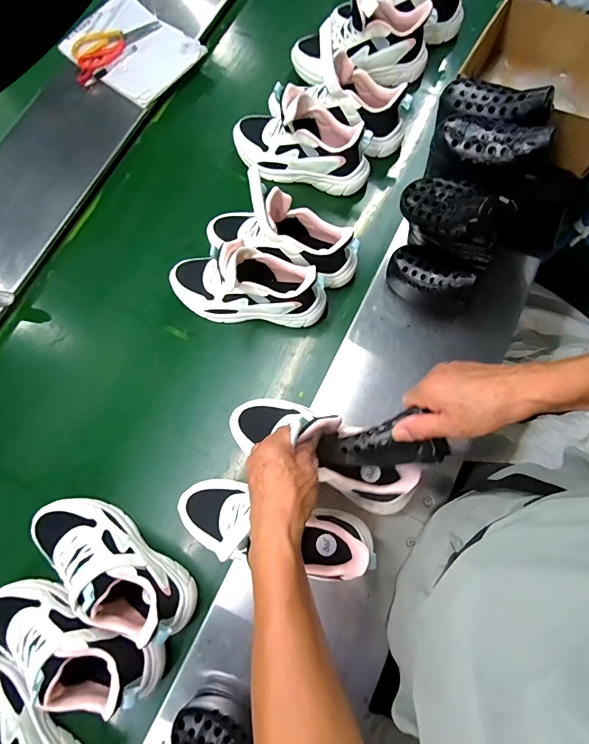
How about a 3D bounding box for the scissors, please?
[{"bbox_3d":[-0.385,-0.682,0.812,0.091,0.012,0.204,43,82,14],"label":"scissors"}]

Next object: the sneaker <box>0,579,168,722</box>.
[{"bbox_3d":[-0.301,0.351,0.499,0.258,0.095,0.087,15,76,9],"label":"sneaker"}]

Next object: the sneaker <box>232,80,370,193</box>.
[{"bbox_3d":[0.009,-0.413,0.681,0.257,0.116,0.099,16,80,5],"label":"sneaker"}]

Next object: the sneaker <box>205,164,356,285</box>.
[{"bbox_3d":[-0.025,-0.221,0.624,0.254,0.137,0.098,27,81,7],"label":"sneaker"}]

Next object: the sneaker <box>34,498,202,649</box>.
[{"bbox_3d":[-0.255,0.258,0.525,0.259,0.109,0.088,29,79,11],"label":"sneaker"}]

